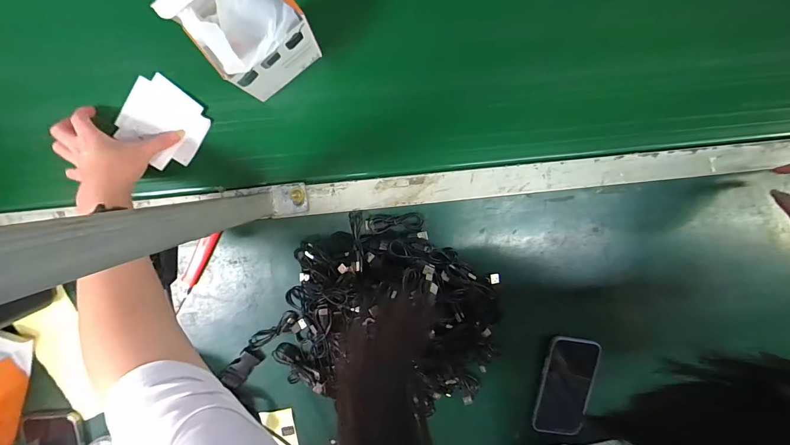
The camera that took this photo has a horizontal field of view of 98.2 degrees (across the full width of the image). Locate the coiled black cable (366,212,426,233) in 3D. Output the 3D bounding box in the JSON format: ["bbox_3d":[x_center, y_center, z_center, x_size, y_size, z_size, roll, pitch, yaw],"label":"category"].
[{"bbox_3d":[0.000,0.000,0.457,0.077,0.017,0.024,-3,97,-1],"label":"coiled black cable"}]

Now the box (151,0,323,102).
[{"bbox_3d":[-0.139,-0.186,0.344,0.095,0.164,0.054,-40,96,3],"label":"box"}]

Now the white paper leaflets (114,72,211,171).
[{"bbox_3d":[-0.294,-0.127,0.435,0.102,0.008,0.094,38,93,-8],"label":"white paper leaflets"}]

